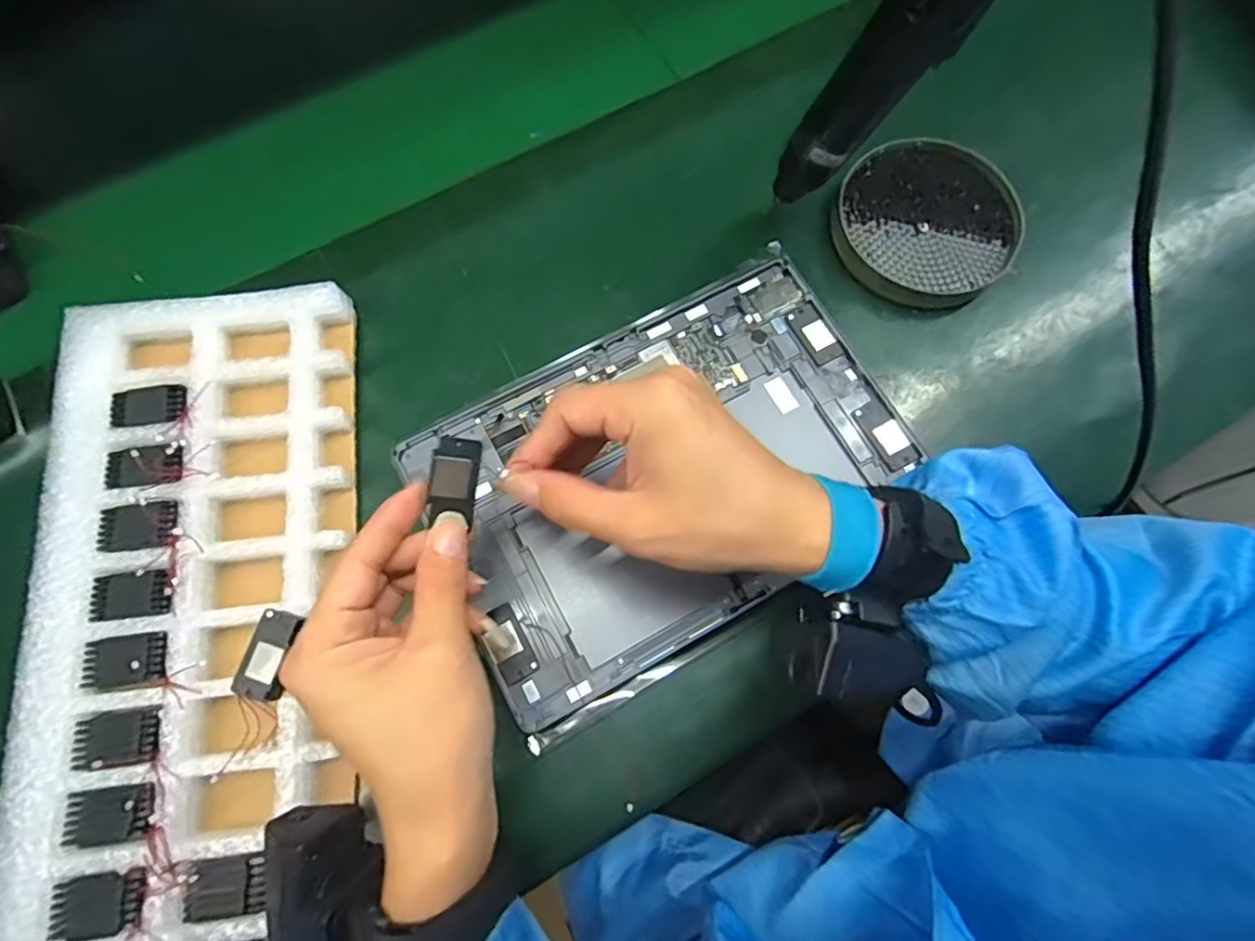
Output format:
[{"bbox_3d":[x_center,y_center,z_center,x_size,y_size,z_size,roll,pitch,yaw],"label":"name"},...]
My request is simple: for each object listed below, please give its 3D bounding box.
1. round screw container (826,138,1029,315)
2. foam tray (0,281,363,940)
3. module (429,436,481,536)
[{"bbox_3d":[0.188,-0.157,0.397,0.108,0.030,0.109,0,71,1],"label":"round screw container"},{"bbox_3d":[-0.223,0.078,0.314,0.155,0.032,0.364,-7,71,-1],"label":"foam tray"},{"bbox_3d":[-0.072,0.004,0.258,0.019,0.004,0.035,7,92,-27],"label":"module"}]

